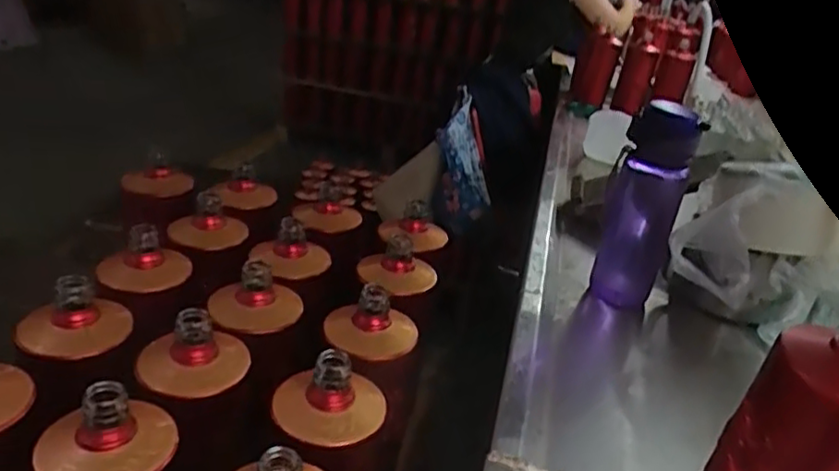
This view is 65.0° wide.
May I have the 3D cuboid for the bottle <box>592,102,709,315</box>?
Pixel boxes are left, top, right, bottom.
[{"bbox_3d":[0.254,-0.031,0.756,0.078,0.221,0.075,13,25,13],"label":"bottle"}]

